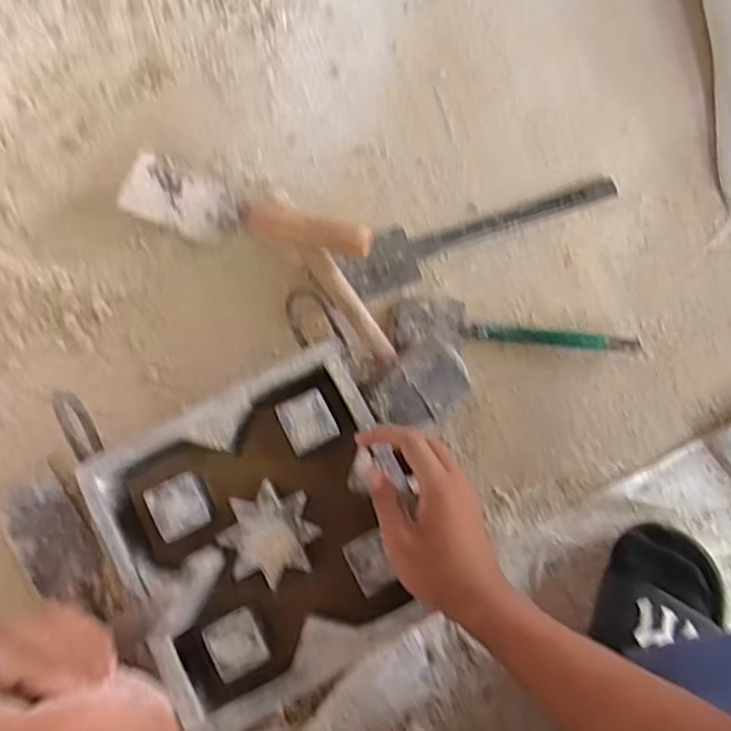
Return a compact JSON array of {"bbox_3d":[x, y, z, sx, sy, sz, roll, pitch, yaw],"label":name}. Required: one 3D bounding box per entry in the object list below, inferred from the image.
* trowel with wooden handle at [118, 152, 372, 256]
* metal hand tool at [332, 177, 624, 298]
[{"bbox_3d":[-0.118,-0.155,0.682,0.262,0.061,0.072,17,76,19],"label":"trowel with wooden handle"},{"bbox_3d":[0.117,-0.148,0.701,0.294,0.022,0.056,-24,77,-6],"label":"metal hand tool"}]

